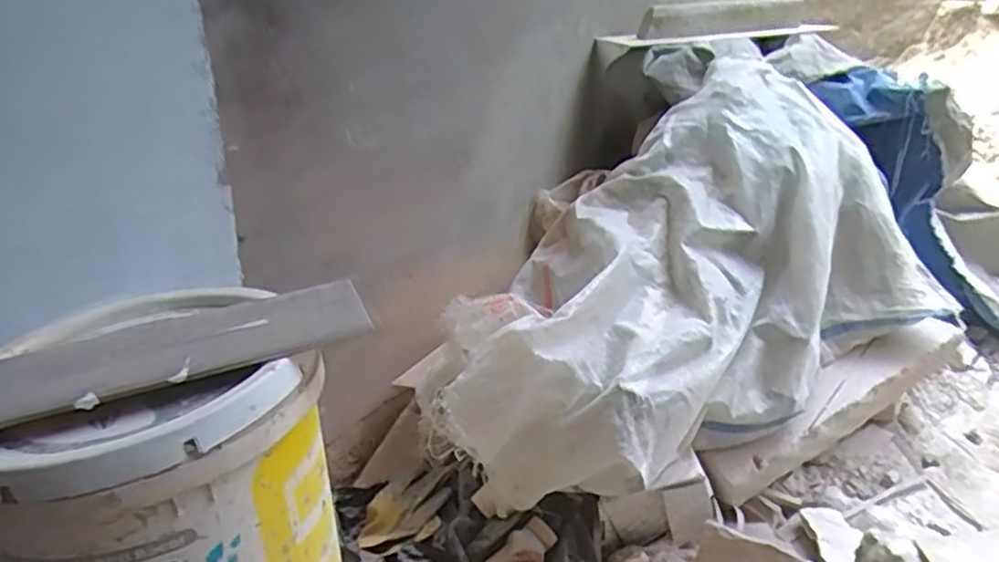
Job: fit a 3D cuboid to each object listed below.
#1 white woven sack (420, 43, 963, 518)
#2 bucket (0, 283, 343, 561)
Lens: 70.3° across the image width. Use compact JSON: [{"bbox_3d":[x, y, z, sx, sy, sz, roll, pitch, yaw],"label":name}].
[{"bbox_3d":[0.207,0.001,0.916,0.634,0.384,0.331,-15,24,-24],"label":"white woven sack"},{"bbox_3d":[-0.299,0.247,0.661,0.258,0.388,0.259,-4,21,2],"label":"bucket"}]

